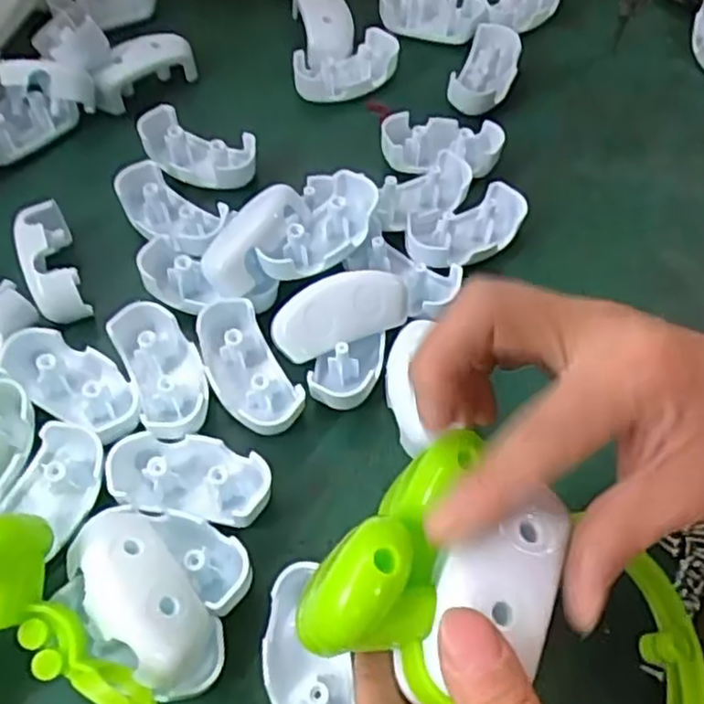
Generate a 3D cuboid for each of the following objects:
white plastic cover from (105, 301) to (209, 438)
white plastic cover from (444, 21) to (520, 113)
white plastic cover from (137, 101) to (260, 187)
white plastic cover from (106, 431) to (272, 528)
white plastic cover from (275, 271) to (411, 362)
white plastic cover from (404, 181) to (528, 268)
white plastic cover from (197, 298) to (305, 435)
[{"bbox_3d":[-0.087,0.007,0.332,0.033,0.019,0.066,-22,63,-14],"label":"white plastic cover"},{"bbox_3d":[0.084,-0.175,0.448,0.034,0.024,0.068,18,61,8],"label":"white plastic cover"},{"bbox_3d":[-0.086,-0.111,0.400,0.066,0.022,0.031,20,61,9],"label":"white plastic cover"},{"bbox_3d":[-0.069,0.054,0.311,0.068,0.021,0.033,7,60,2],"label":"white plastic cover"},{"bbox_3d":[-0.006,-0.019,0.340,0.065,0.016,0.031,-21,99,-6],"label":"white plastic cover"},{"bbox_3d":[0.059,-0.065,0.382,0.065,0.027,0.036,-11,61,-9],"label":"white plastic cover"},{"bbox_3d":[-0.050,0.008,0.335,0.033,0.023,0.066,-26,78,-16],"label":"white plastic cover"}]

